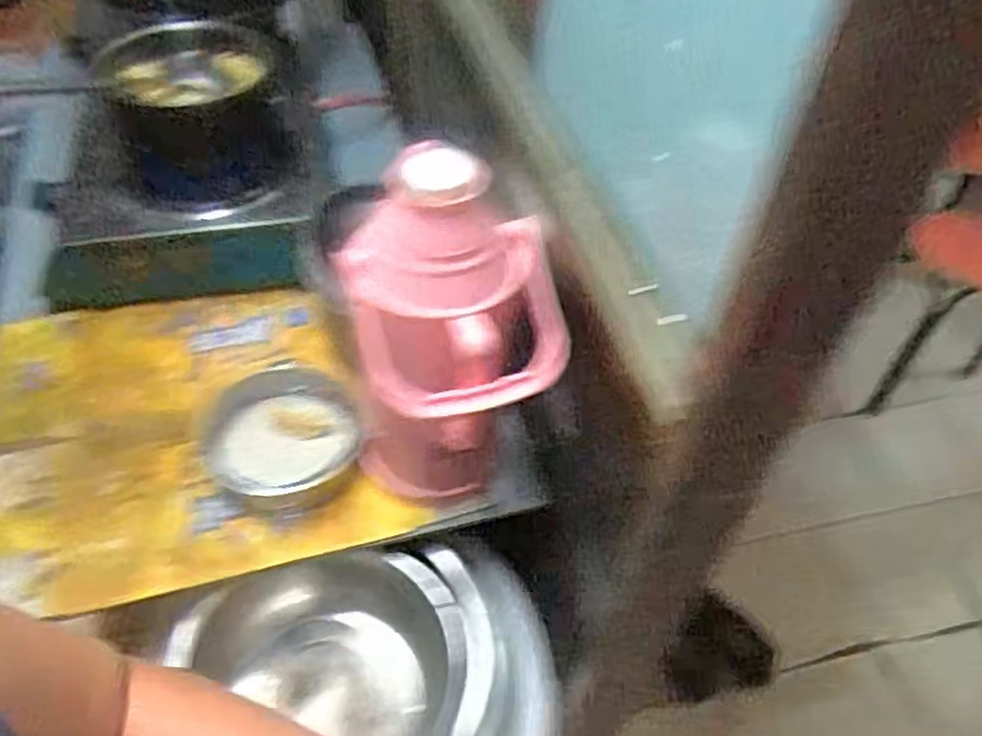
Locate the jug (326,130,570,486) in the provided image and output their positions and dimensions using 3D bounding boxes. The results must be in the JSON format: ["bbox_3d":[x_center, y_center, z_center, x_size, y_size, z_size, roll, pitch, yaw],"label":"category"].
[{"bbox_3d":[-0.038,-0.002,0.687,0.159,0.351,0.149,-9,49,-12],"label":"jug"}]

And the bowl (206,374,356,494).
[{"bbox_3d":[-0.229,0.072,0.835,0.160,0.044,0.175,-9,49,-12],"label":"bowl"}]

